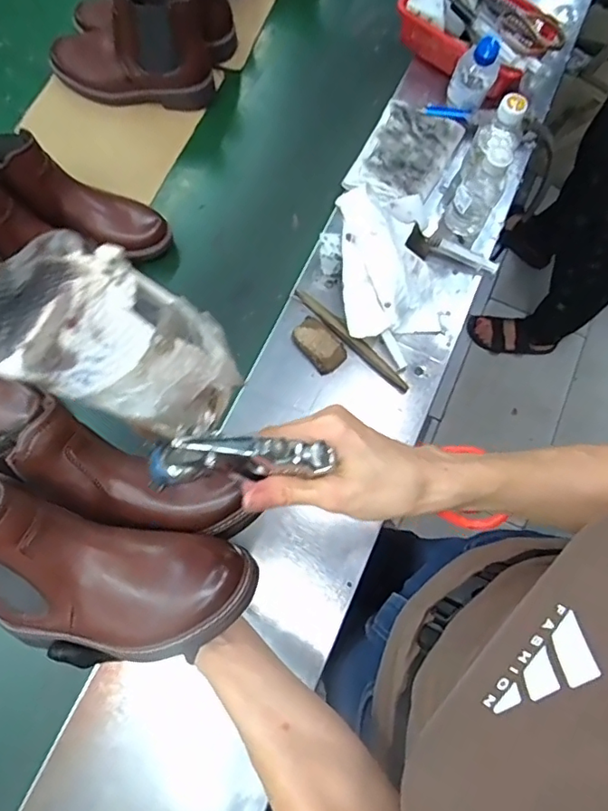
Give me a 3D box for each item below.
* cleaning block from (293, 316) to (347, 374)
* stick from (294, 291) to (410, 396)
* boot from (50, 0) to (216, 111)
[{"bbox_3d":[0.019,-0.079,0.692,0.045,0.018,0.075,-37,77,-12],"label":"cleaning block"},{"bbox_3d":[0.060,-0.087,0.696,0.019,0.018,0.194,-43,79,-14],"label":"stick"},{"bbox_3d":[-0.264,-0.519,0.783,0.243,0.154,0.096,1,73,-2],"label":"boot"}]

